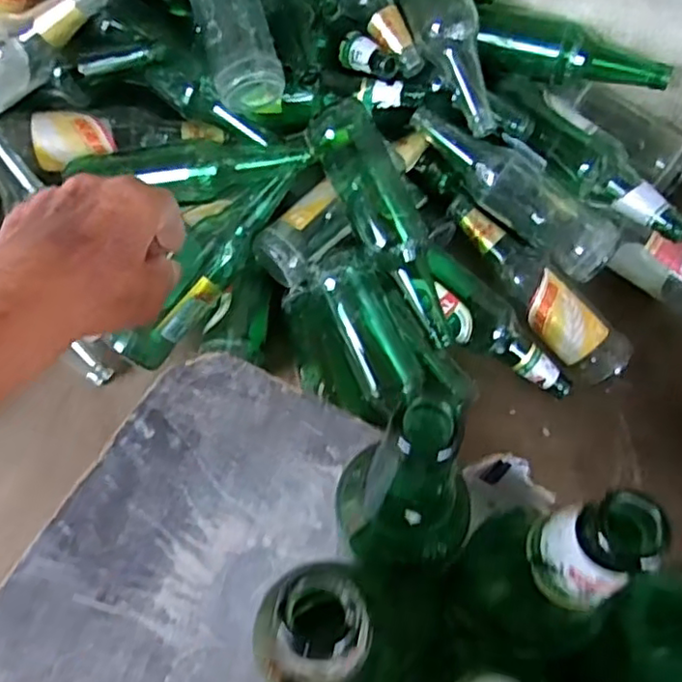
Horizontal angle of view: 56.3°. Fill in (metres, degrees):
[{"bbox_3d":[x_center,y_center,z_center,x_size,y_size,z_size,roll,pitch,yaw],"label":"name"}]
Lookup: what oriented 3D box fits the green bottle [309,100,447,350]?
[{"bbox_3d":[0.054,-0.121,0.659,0.084,0.061,0.266,-24,84,-12],"label":"green bottle"}]

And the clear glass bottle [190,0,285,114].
[{"bbox_3d":[-0.121,-0.354,0.672,0.071,0.061,0.232,-15,82,-9],"label":"clear glass bottle"}]

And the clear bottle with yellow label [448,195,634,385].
[{"bbox_3d":[0.220,-0.057,0.734,0.062,0.059,0.260,-40,74,-18],"label":"clear bottle with yellow label"}]

